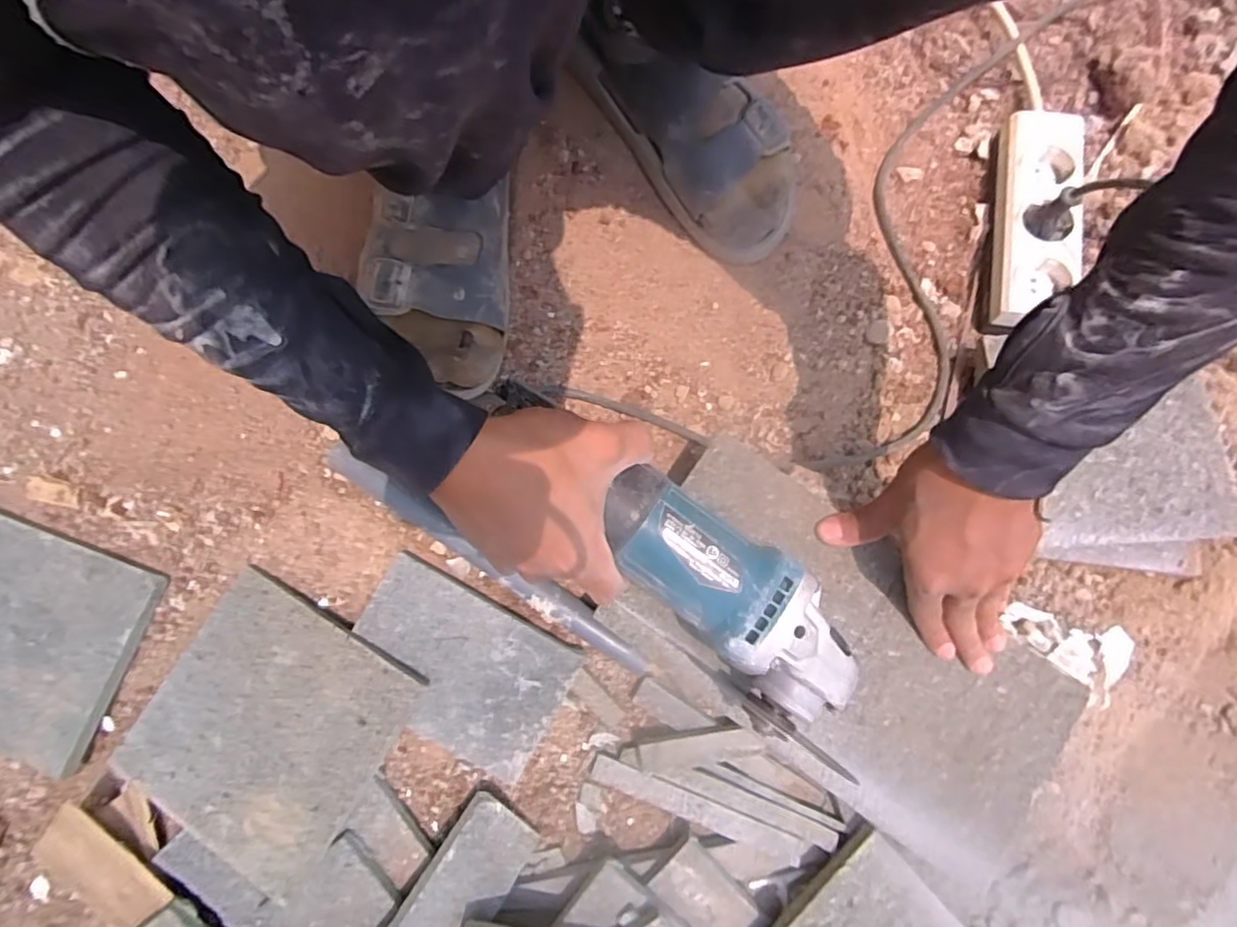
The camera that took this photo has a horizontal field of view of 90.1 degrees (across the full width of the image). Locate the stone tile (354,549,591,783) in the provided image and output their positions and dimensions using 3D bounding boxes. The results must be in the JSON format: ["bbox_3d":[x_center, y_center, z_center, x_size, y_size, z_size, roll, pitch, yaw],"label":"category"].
[{"bbox_3d":[-0.113,0.141,0.428,0.147,0.004,0.098,29,87,2],"label":"stone tile"}]

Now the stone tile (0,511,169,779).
[{"bbox_3d":[-0.411,0.117,0.420,0.153,0.016,0.136,21,76,5],"label":"stone tile"}]

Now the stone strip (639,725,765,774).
[{"bbox_3d":[0.055,0.195,0.422,0.083,0.009,0.021,-7,63,-10],"label":"stone strip"}]

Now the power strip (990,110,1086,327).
[{"bbox_3d":[0.340,-0.199,0.507,0.062,0.038,0.204,12,76,2],"label":"power strip"}]

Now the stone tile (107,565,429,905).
[{"bbox_3d":[-0.233,0.173,0.409,0.157,0.020,0.151,29,77,7],"label":"stone tile"}]

